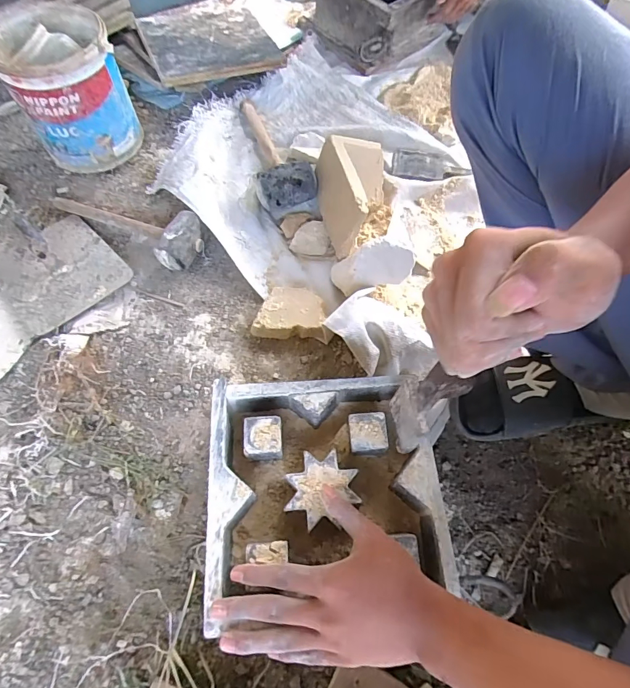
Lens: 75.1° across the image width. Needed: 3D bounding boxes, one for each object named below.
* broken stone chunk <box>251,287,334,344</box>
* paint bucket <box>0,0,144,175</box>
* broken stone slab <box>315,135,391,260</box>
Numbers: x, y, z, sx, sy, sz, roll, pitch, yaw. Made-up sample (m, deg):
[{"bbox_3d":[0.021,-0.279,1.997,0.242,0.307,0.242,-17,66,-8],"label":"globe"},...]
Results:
[{"bbox_3d":[-0.033,-0.049,0.629,0.113,0.030,0.080,2,65,2],"label":"broken stone chunk"},{"bbox_3d":[-0.410,-0.429,0.711,0.163,0.191,0.177,-22,66,-9],"label":"paint bucket"},{"bbox_3d":[0.083,-0.249,0.703,0.131,0.107,0.191,-5,58,-24],"label":"broken stone slab"}]

